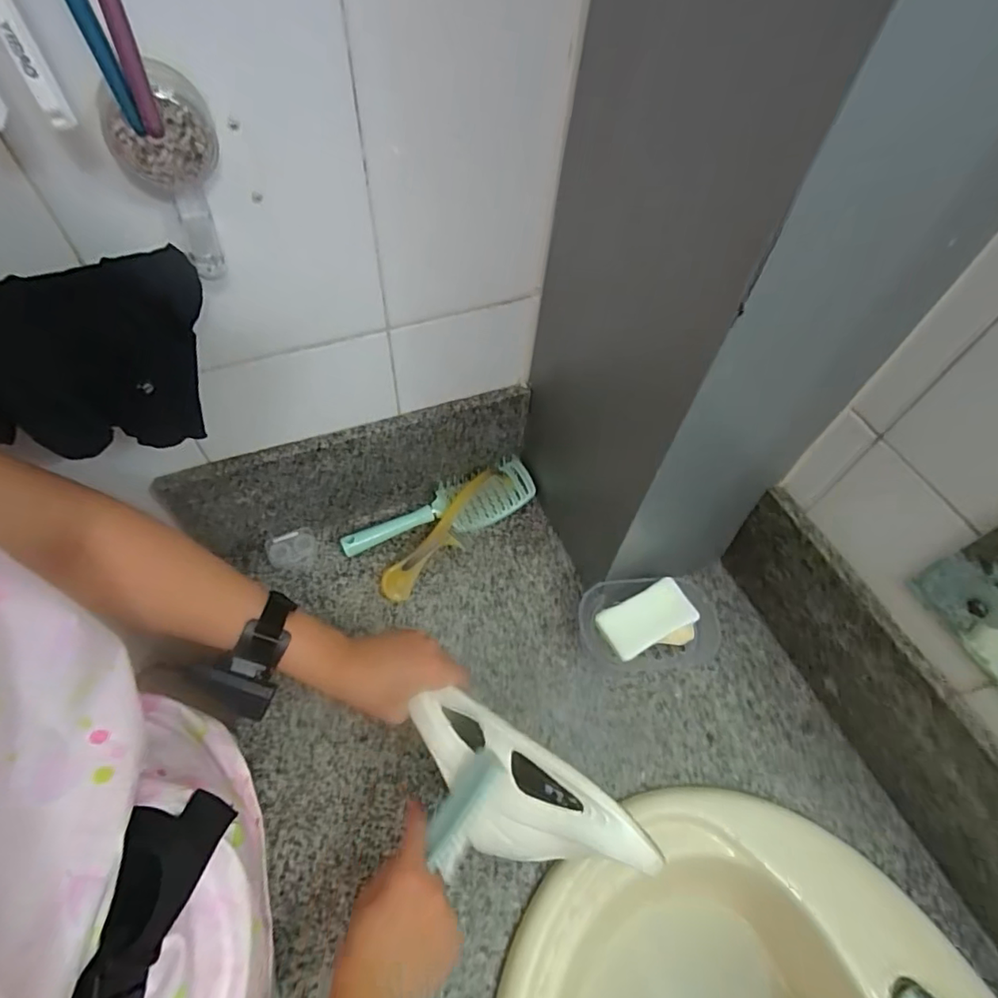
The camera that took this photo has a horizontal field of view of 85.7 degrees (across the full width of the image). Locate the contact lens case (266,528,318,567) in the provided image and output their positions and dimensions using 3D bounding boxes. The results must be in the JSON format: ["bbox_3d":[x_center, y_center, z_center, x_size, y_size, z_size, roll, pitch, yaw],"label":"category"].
[{"bbox_3d":[-0.253,0.061,0.658,0.059,0.017,0.038,-19,58,-17],"label":"contact lens case"}]

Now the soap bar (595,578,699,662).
[{"bbox_3d":[0.162,0.129,0.587,0.102,0.015,0.056,-21,60,-17],"label":"soap bar"}]

